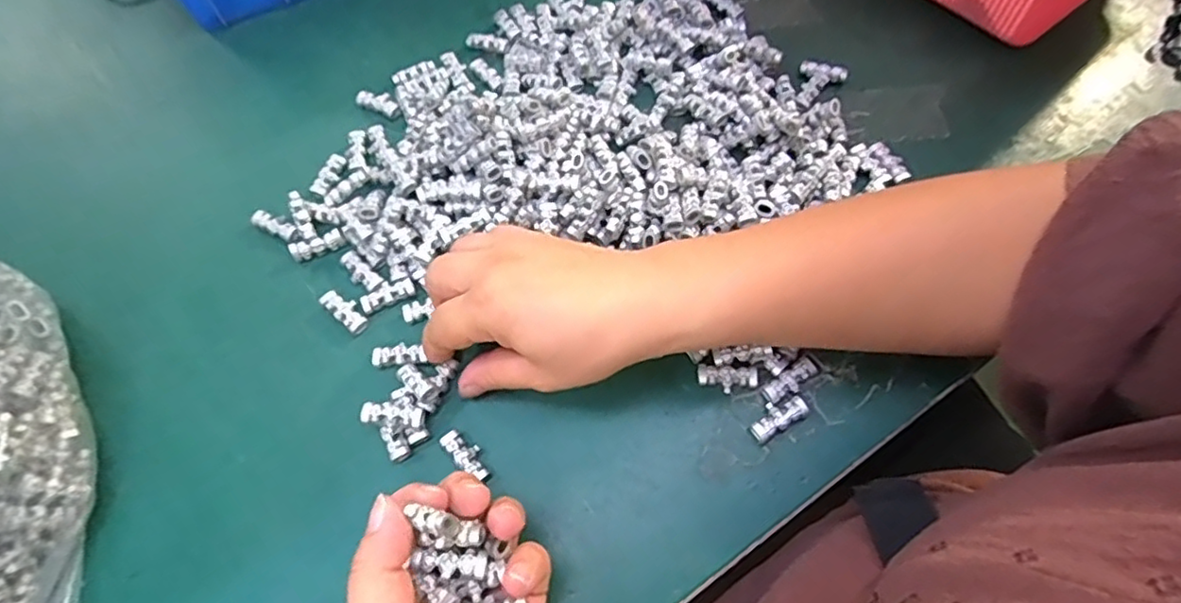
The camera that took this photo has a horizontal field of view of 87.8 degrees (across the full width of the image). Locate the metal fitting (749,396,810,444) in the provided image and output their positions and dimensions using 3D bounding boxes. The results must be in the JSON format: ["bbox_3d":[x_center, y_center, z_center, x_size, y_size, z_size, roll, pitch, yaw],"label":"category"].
[{"bbox_3d":[0.094,0.058,0.309,0.030,0.008,0.014,-30,67,-12],"label":"metal fitting"}]

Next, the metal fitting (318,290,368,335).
[{"bbox_3d":[-0.136,0.005,0.342,0.031,0.006,0.013,41,72,19],"label":"metal fitting"}]

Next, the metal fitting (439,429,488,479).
[{"bbox_3d":[-0.062,0.076,0.305,0.012,0.007,0.028,-42,70,-16],"label":"metal fitting"}]

